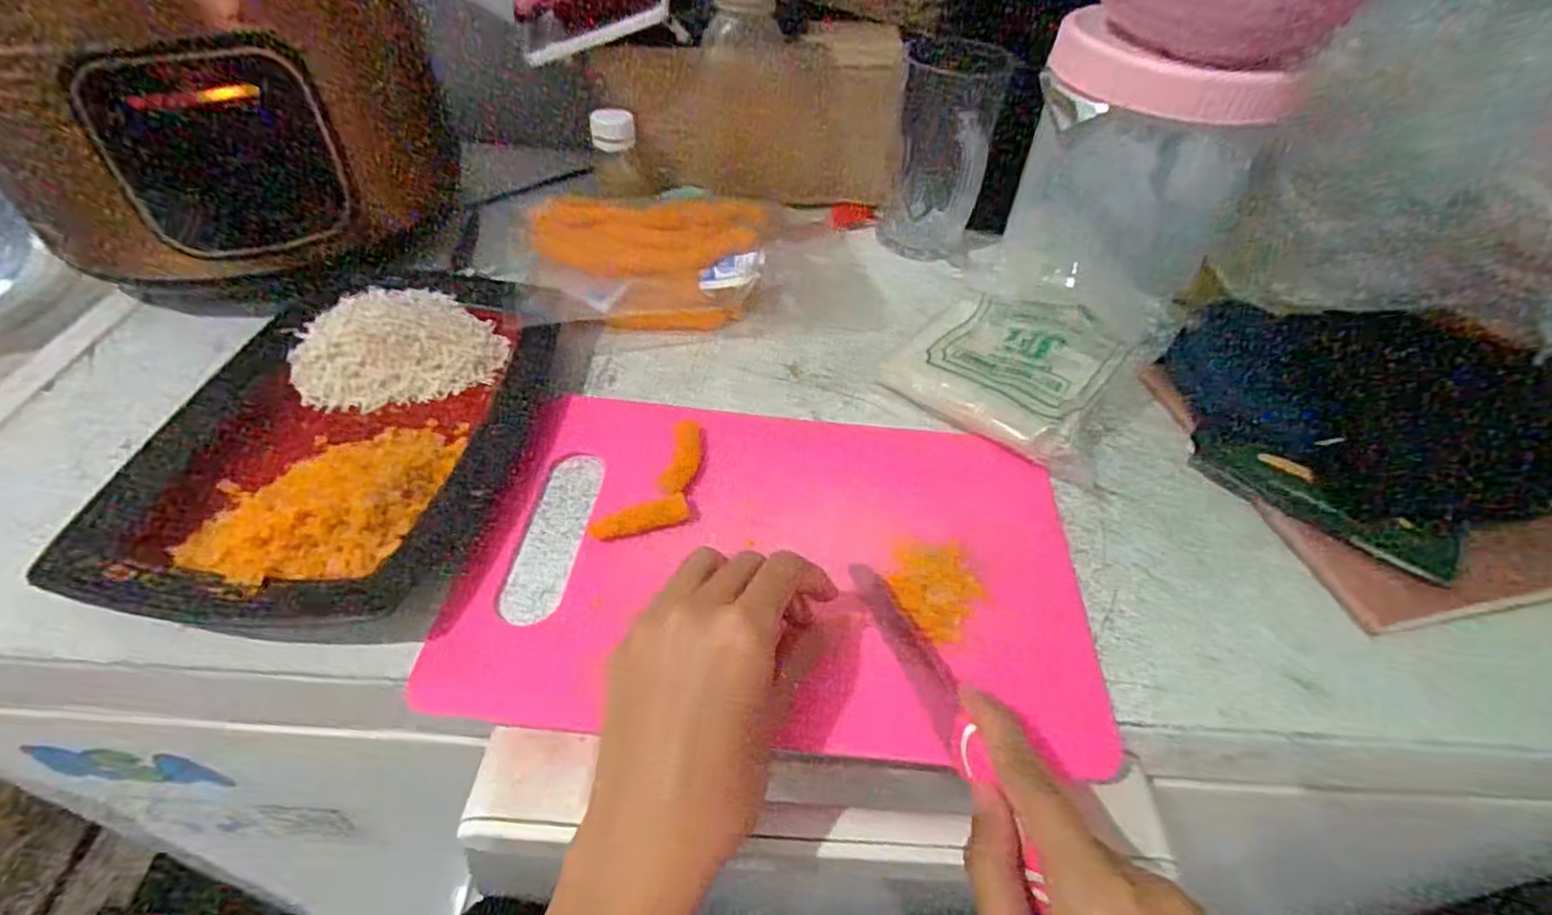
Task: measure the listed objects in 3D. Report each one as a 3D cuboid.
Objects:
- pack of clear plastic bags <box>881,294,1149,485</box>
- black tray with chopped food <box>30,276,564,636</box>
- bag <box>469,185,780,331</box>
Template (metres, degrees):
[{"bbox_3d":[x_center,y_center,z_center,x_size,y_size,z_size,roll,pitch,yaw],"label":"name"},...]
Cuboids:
[{"bbox_3d":[0.139,-0.056,0.418,0.130,0.044,0.113,23,51,16],"label":"pack of clear plastic bags"},{"bbox_3d":[-0.222,-0.019,0.369,0.168,0.034,0.239,2,48,-2],"label":"black tray with chopped food"},{"bbox_3d":[-0.091,-0.148,0.494,0.173,0.029,0.143,-1,48,-5],"label":"bag"}]

